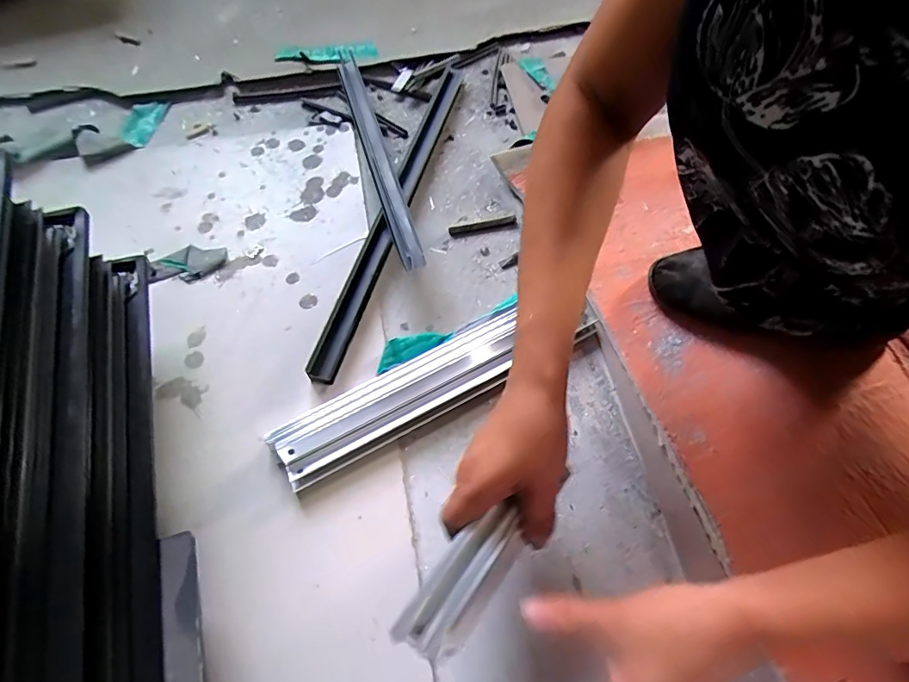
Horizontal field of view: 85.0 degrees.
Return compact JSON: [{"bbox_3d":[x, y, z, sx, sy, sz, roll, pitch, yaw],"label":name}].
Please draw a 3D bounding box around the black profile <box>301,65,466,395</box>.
[{"bbox_3d":[-0.066,-0.168,0.588,0.027,0.027,0.479,14,65,8],"label":"black profile"}]

